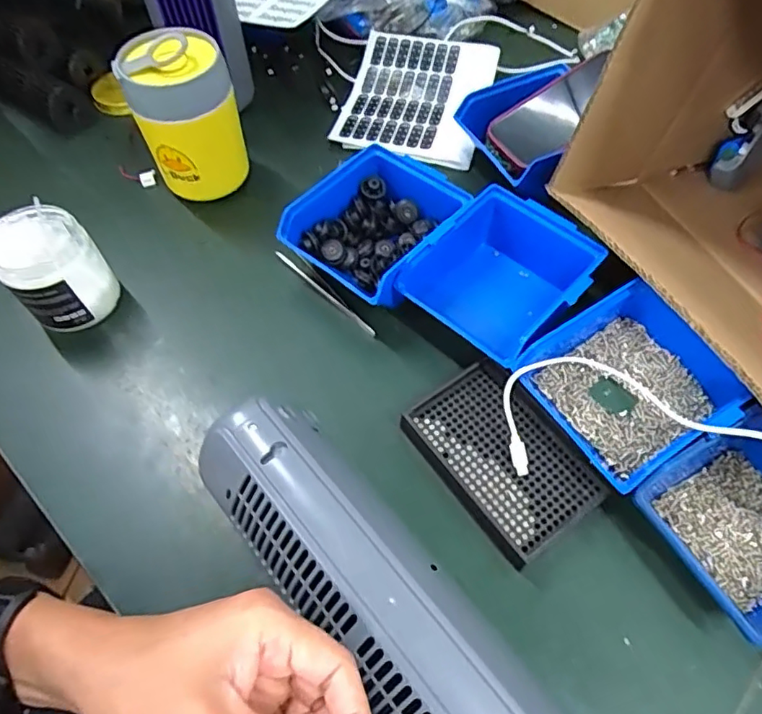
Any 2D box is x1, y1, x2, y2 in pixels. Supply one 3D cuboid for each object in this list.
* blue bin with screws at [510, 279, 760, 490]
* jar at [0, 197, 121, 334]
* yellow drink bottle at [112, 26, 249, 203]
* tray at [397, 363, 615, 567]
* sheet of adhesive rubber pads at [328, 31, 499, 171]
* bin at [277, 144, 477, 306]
[{"bbox_3d":[0.187,0.018,0.413,0.138,0.051,0.118,-28,63,-15],"label":"blue bin with screws"},{"bbox_3d":[-0.275,-0.074,0.476,0.071,0.084,0.074,0,59,1],"label":"jar"},{"bbox_3d":[-0.177,-0.213,0.523,0.086,0.135,0.087,-19,61,-11],"label":"yellow drink bottle"},{"bbox_3d":[0.089,0.073,0.412,0.088,0.022,0.134,-31,64,-16],"label":"tray"},{"bbox_3d":[0.041,-0.297,0.636,0.156,0.034,0.187,14,60,9],"label":"sheet of adhesive rubber pads"},{"bbox_3d":[-0.002,-0.115,0.500,0.116,0.058,0.139,38,67,21],"label":"bin"}]

